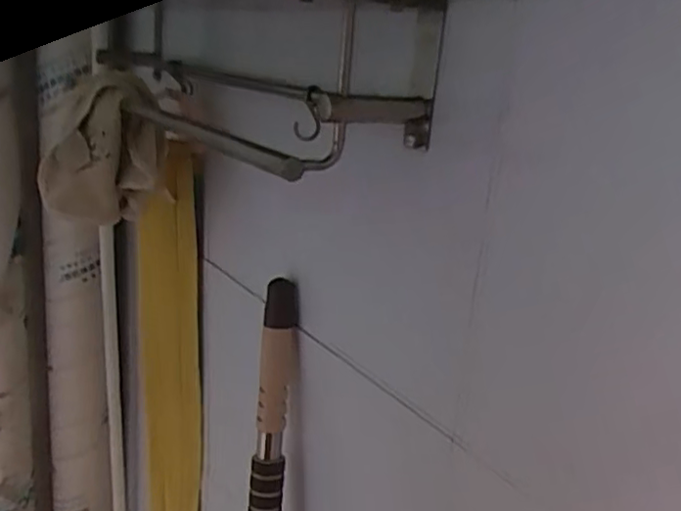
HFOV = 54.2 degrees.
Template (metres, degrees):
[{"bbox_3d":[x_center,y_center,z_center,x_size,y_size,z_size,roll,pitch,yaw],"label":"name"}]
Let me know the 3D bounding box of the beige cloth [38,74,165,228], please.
[{"bbox_3d":[-0.245,-0.107,0.680,0.105,0.144,0.088,-3,16,-31],"label":"beige cloth"}]

